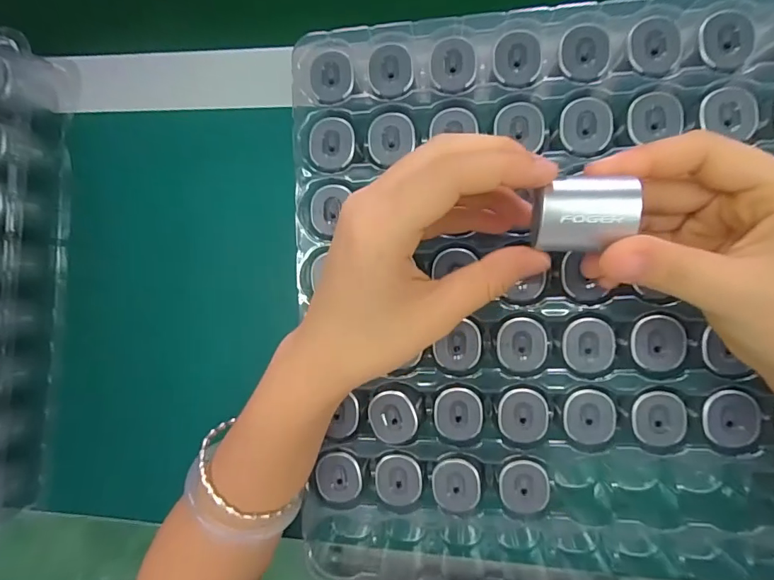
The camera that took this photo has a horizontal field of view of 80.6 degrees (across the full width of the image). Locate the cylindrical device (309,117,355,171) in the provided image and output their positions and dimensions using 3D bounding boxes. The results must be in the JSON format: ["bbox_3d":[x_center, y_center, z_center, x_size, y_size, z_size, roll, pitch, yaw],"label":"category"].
[{"bbox_3d":[-0.032,-0.086,0.266,0.026,0.004,0.030,1,90,8],"label":"cylindrical device"}]

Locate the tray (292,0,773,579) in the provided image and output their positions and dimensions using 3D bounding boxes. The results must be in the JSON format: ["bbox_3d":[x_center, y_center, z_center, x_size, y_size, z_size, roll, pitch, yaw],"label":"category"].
[{"bbox_3d":[0.095,0.011,0.271,0.287,0.052,0.329,-1,90,8],"label":"tray"}]

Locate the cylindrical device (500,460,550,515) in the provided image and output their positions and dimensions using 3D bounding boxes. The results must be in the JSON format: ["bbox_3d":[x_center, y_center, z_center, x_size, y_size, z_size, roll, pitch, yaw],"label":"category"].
[{"bbox_3d":[0.078,0.111,0.263,0.027,0.017,0.029,0,90,8],"label":"cylindrical device"}]

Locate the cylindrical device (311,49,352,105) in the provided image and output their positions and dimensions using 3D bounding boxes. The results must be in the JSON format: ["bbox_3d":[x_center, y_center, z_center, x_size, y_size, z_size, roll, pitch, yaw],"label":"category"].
[{"bbox_3d":[-0.032,-0.124,0.264,0.024,0.006,0.030,-4,90,8],"label":"cylindrical device"}]

